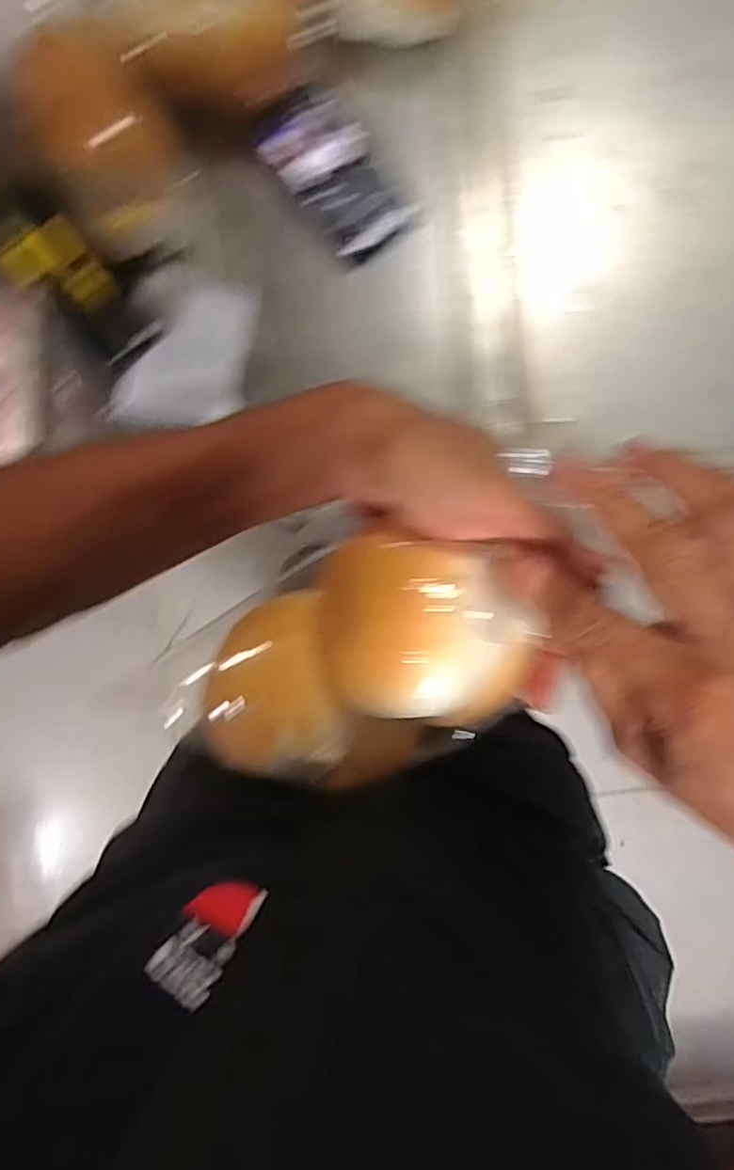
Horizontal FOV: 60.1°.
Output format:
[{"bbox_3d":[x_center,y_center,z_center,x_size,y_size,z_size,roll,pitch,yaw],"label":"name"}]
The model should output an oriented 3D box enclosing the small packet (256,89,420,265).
[{"bbox_3d":[-0.027,-0.370,0.572,0.081,0.018,0.144,-39,87,3],"label":"small packet"}]

